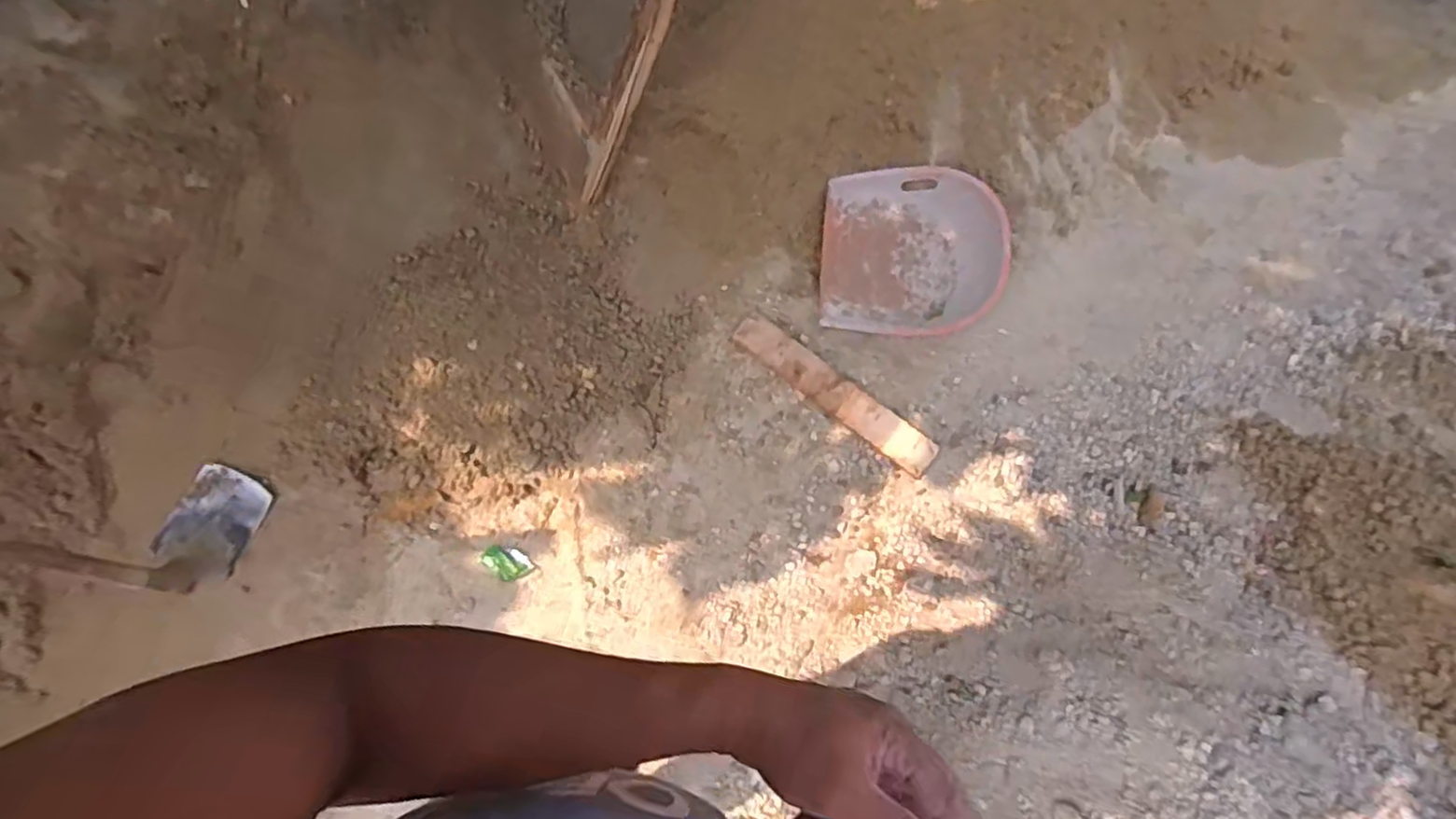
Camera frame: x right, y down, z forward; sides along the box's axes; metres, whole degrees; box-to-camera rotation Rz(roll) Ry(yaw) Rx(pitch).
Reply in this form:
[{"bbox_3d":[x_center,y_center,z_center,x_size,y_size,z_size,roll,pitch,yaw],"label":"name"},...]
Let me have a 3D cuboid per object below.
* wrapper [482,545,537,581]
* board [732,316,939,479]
[{"bbox_3d":[-0.458,0.317,1.440,0.097,0.022,0.062,36,75,14],"label":"wrapper"},{"bbox_3d":[0.233,-0.040,1.548,0.516,0.017,0.082,38,76,14],"label":"board"}]

